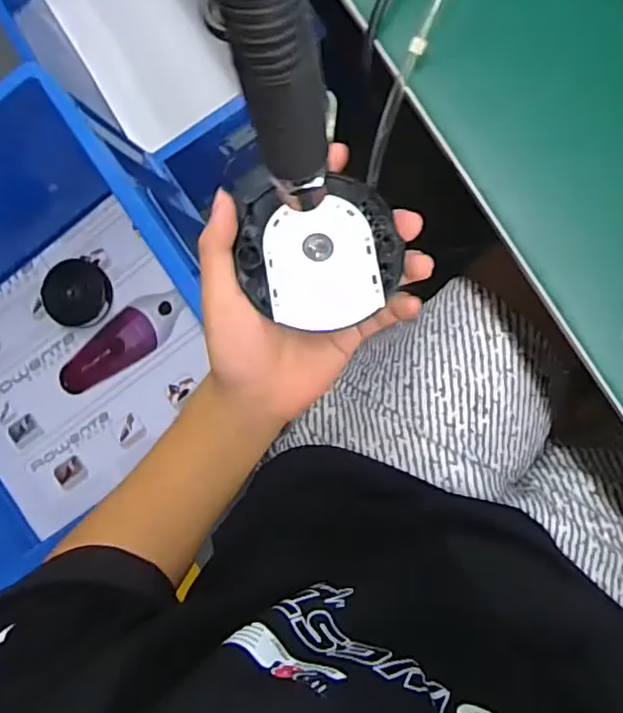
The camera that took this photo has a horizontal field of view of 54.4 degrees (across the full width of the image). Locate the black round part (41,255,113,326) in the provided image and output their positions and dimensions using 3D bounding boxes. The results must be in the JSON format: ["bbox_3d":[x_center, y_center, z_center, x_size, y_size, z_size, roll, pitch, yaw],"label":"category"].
[{"bbox_3d":[-0.341,-0.096,0.873,0.091,0.046,0.103,-36,86,8],"label":"black round part"}]

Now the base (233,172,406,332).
[{"bbox_3d":[0.004,-0.061,0.342,0.087,0.020,0.087,0,74,-2],"label":"base"}]

